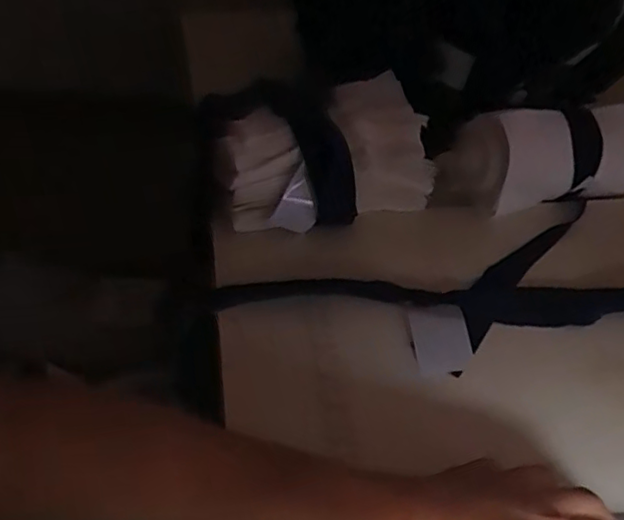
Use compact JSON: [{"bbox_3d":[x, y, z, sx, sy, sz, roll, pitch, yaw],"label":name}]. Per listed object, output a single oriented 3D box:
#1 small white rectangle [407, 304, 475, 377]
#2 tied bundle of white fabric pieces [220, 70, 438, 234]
[{"bbox_3d":[0.098,0.059,0.473,0.042,0.004,0.059,-5,54,-3],"label":"small white rectangle"},{"bbox_3d":[0.007,-0.095,0.567,0.180,0.085,0.105,-11,47,-17],"label":"tied bundle of white fabric pieces"}]

